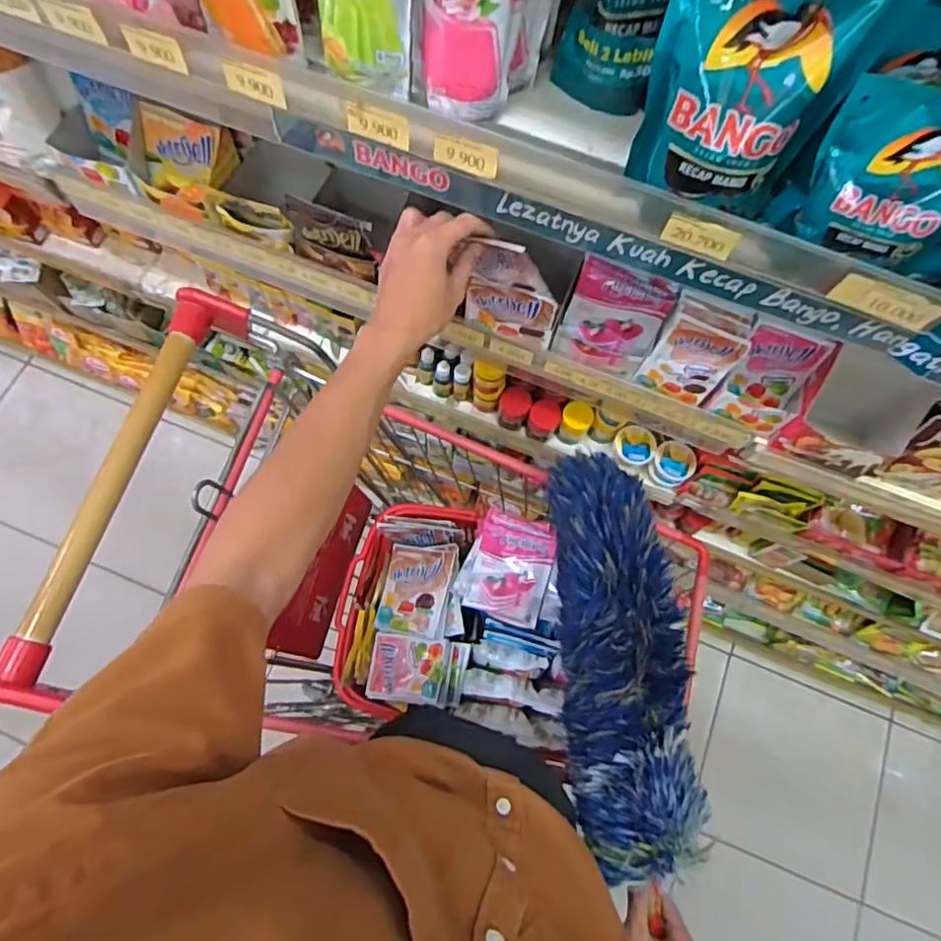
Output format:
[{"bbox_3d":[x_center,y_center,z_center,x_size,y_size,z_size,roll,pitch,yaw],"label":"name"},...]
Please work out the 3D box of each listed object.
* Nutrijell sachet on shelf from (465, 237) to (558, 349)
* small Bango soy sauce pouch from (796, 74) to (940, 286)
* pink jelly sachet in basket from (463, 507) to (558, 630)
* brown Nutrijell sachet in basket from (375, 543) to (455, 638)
[{"bbox_3d":[0.043,-0.177,0.590,0.092,0.135,0.014,15,72,3],"label":"Nutrijell sachet on shelf"},{"bbox_3d":[0.266,-0.175,0.367,0.112,0.099,0.035,13,71,3],"label":"small Bango soy sauce pouch"},{"bbox_3d":[0.055,0.125,0.782,0.098,0.028,0.140,15,72,3],"label":"pink jelly sachet in basket"},{"bbox_3d":[-0.075,0.160,0.795,0.093,0.010,0.115,3,68,23],"label":"brown Nutrijell sachet in basket"}]

